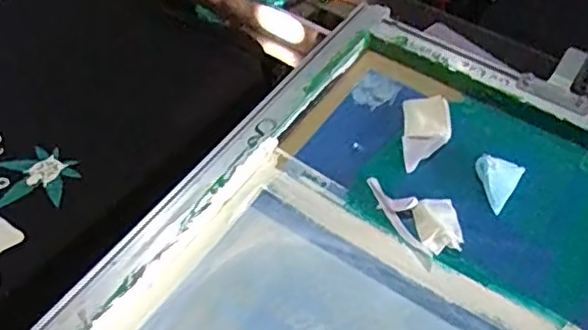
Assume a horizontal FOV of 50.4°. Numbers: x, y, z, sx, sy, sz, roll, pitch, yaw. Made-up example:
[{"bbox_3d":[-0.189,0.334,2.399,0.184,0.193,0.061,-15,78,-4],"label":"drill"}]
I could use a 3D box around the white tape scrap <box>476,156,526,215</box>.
[{"bbox_3d":[0.211,0.014,0.659,0.045,0.016,0.064,29,52,20],"label":"white tape scrap"}]

